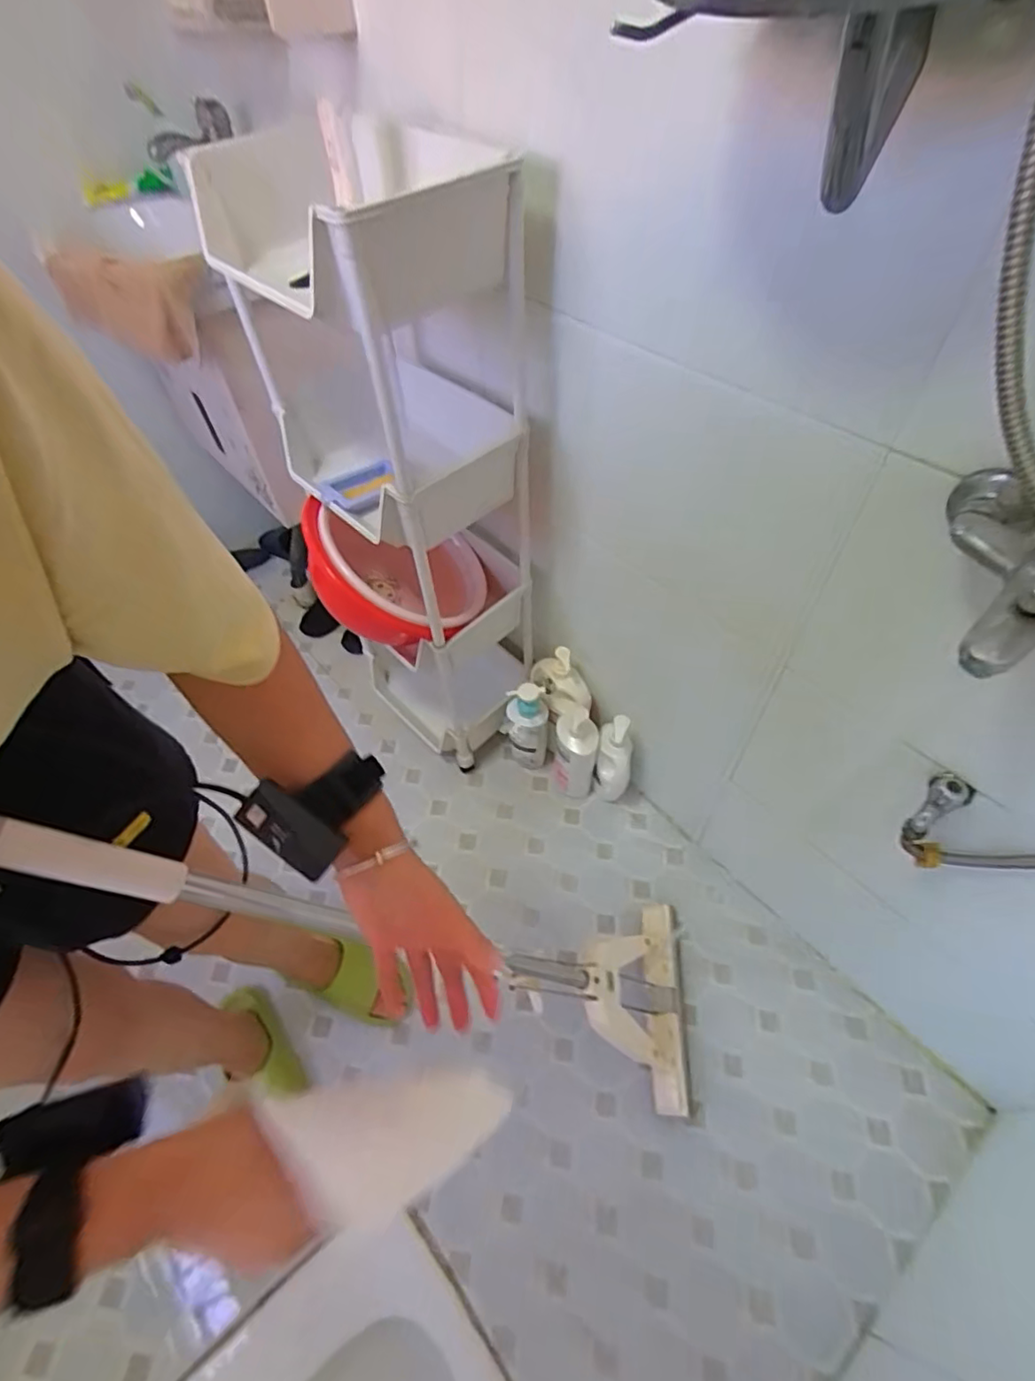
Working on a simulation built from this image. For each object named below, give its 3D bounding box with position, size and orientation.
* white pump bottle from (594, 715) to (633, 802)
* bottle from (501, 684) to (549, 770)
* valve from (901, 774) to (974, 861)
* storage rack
[{"bbox_3d":[0.190,0.127,1.151,0.067,0.247,0.085,9,54,11],"label":"white pump bottle"},{"bbox_3d":[0.016,0.088,1.178,0.076,0.248,0.073,8,54,10],"label":"bottle"},{"bbox_3d":[0.462,0.138,0.657,0.067,0.120,0.045,-32,57,-19],"label":"valve"},{"bbox_3d":[-0.160,-0.277,0.978,0.345,0.925,0.290,37,63,27],"label":"storage rack"}]

